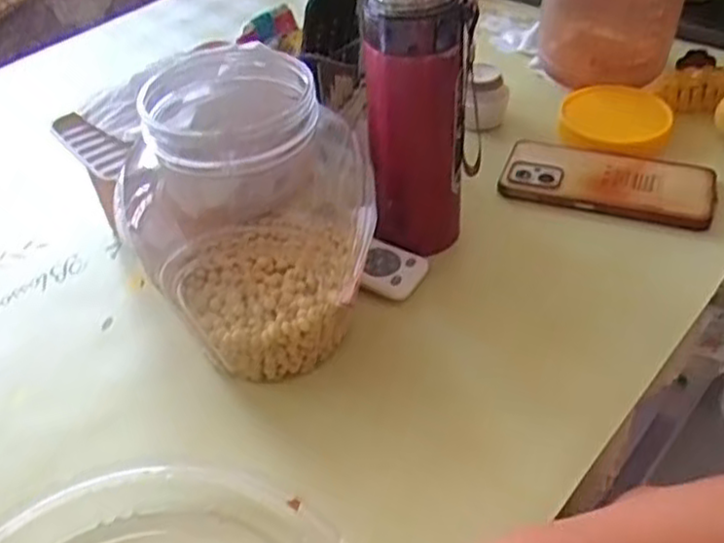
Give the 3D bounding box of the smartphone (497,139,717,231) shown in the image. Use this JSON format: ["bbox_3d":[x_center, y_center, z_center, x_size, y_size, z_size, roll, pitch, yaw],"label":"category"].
[{"bbox_3d":[0.196,-0.073,0.588,0.160,0.010,0.072,13,45,18],"label":"smartphone"}]

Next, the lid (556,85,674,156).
[{"bbox_3d":[0.219,-0.133,0.632,0.090,0.015,0.086,14,45,19],"label":"lid"}]

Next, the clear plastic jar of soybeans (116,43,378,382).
[{"bbox_3d":[-0.070,-0.032,0.444,0.133,0.175,0.125,-2,43,2],"label":"clear plastic jar of soybeans"}]

